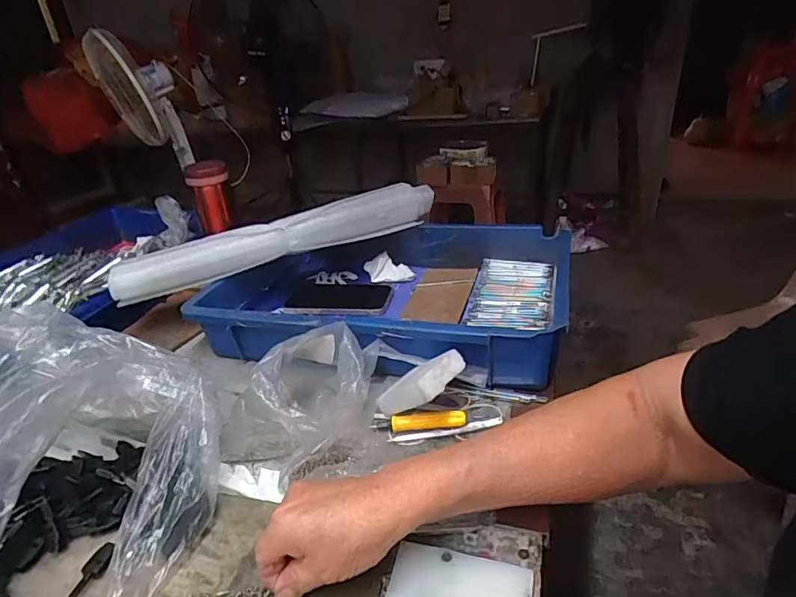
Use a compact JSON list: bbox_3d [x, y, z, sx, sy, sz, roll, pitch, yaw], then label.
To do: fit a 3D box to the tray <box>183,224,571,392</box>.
[{"bbox_3d":[-0.015,-0.007,0.633,0.433,0.088,0.274,4,30,16],"label":"tray"}]

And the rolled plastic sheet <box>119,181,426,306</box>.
[{"bbox_3d":[-0.145,-0.082,0.654,0.438,0.066,0.043,-15,29,-20],"label":"rolled plastic sheet"}]

